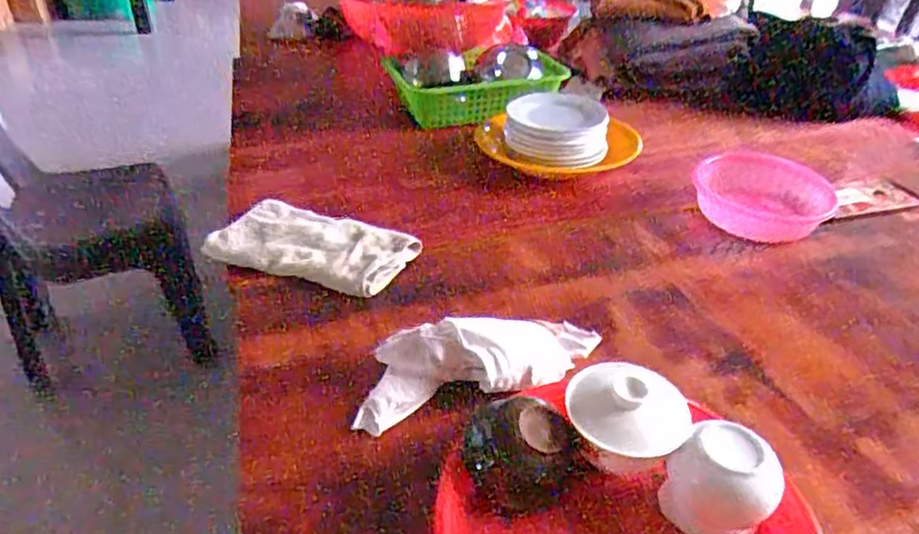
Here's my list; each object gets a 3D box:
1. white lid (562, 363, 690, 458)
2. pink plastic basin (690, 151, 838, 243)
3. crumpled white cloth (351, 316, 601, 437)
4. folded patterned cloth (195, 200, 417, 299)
[{"bbox_3d":[0.123,0.097,0.447,0.086,0.026,0.077,9,35,13],"label":"white lid"},{"bbox_3d":[0.387,-0.094,0.793,0.154,0.050,0.154,0,34,0],"label":"pink plastic basin"},{"bbox_3d":[0.018,0.078,0.553,0.230,0.052,0.071,-11,36,-15],"label":"crumpled white cloth"},{"bbox_3d":[-0.174,-0.034,0.737,0.239,0.022,0.125,15,37,21],"label":"folded patterned cloth"}]

